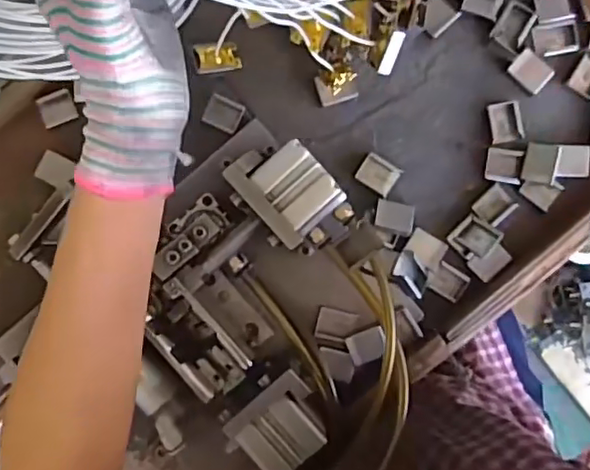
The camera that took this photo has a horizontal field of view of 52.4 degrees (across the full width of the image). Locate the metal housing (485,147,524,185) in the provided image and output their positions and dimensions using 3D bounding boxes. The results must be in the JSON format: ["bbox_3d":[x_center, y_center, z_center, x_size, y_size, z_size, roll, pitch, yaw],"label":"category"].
[{"bbox_3d":[0.176,-0.059,0.507,0.030,0.006,0.028,8,91,3],"label":"metal housing"}]

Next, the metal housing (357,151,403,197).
[{"bbox_3d":[0.070,-0.051,0.506,0.032,0.008,0.029,33,91,0],"label":"metal housing"}]

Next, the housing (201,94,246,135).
[{"bbox_3d":[-0.060,-0.102,0.506,0.031,0.007,0.027,25,91,0],"label":"housing"}]

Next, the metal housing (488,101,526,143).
[{"bbox_3d":[0.177,-0.094,0.500,0.027,0.006,0.033,-8,91,1],"label":"metal housing"}]

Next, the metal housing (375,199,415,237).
[{"bbox_3d":[0.083,-0.015,0.502,0.031,0.011,0.025,15,91,1],"label":"metal housing"}]

